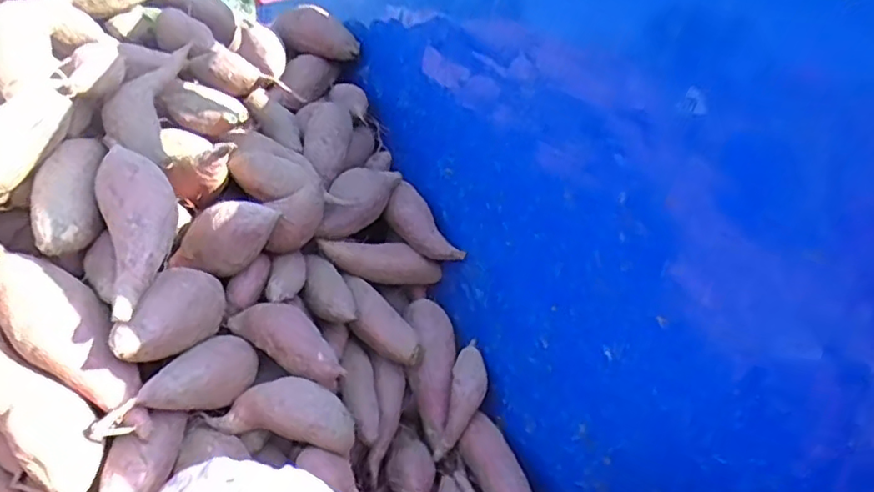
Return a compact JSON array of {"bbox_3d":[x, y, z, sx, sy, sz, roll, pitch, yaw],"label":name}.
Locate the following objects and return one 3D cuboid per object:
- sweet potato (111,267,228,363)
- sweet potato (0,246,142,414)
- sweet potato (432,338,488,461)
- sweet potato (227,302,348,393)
[{"bbox_3d":[-0.235,0.060,0.527,0.052,0.061,0.117,8,21,5],"label":"sweet potato"},{"bbox_3d":[-0.327,0.063,0.504,0.192,0.048,0.063,44,31,7],"label":"sweet potato"},{"bbox_3d":[0.031,0.175,0.652,0.042,0.131,0.039,14,-10,22],"label":"sweet potato"},{"bbox_3d":[-0.145,0.093,0.583,0.131,0.044,0.046,31,27,12],"label":"sweet potato"}]

